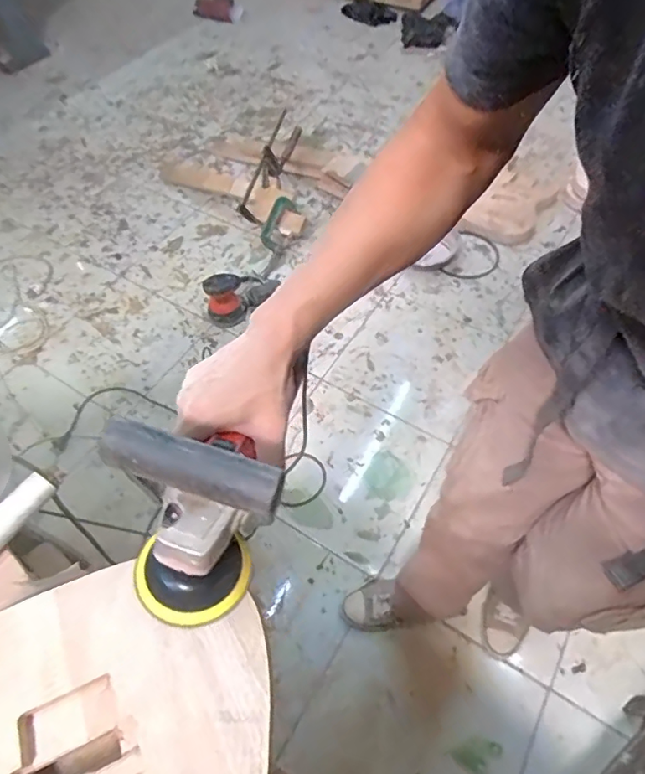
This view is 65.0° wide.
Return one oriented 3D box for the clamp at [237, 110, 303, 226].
[{"bbox_3d":[-0.177,-0.720,1.702,0.083,0.098,0.388,22,80,12],"label":"clamp"}]

